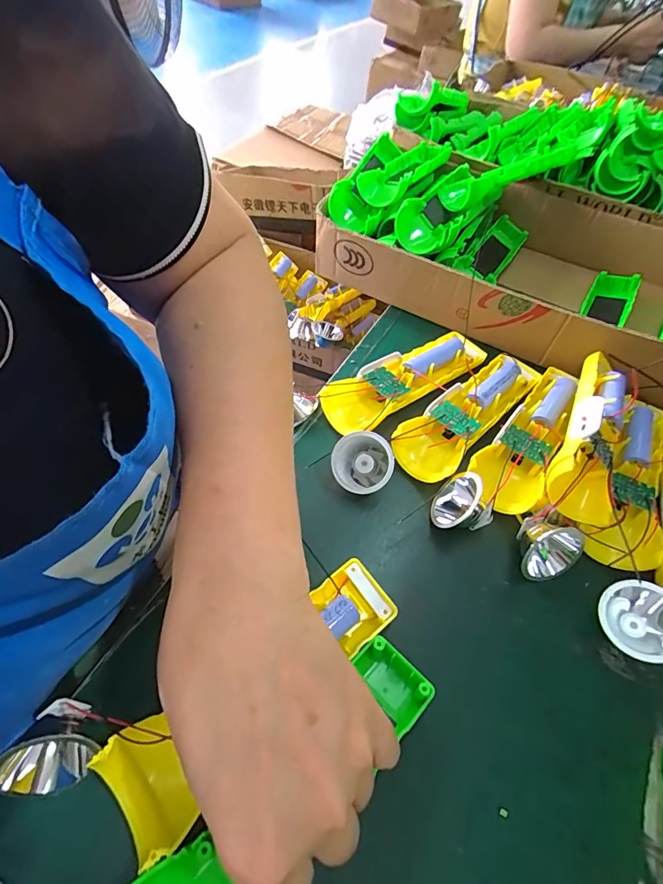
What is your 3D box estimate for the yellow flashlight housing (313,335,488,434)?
[{"bbox_3d":[0.067,-0.057,0.366,0.162,0.028,0.046,-32,64,-25],"label":"yellow flashlight housing"}]

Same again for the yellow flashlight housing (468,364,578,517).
[{"bbox_3d":[0.165,-0.010,0.339,0.048,0.027,0.156,36,59,18],"label":"yellow flashlight housing"}]

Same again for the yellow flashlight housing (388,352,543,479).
[{"bbox_3d":[0.116,-0.030,0.348,0.045,0.027,0.160,40,60,21],"label":"yellow flashlight housing"}]

